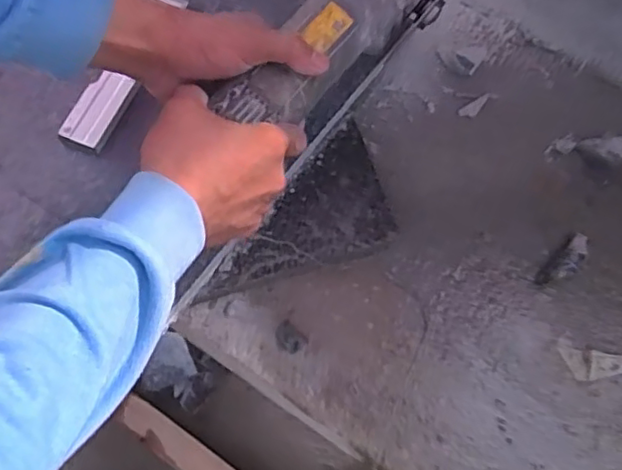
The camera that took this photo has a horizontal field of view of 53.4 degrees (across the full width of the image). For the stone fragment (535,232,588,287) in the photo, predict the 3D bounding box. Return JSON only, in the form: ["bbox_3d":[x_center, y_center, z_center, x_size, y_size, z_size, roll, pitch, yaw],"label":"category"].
[{"bbox_3d":[0.217,0.022,0.524,0.058,0.016,0.019,-41,76,-16],"label":"stone fragment"}]

